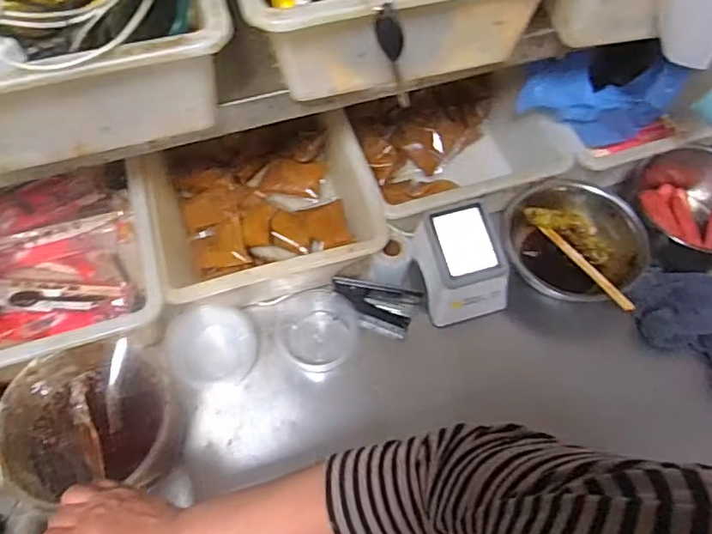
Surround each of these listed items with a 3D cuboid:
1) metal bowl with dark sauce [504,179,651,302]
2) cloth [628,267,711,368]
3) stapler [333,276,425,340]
[{"bbox_3d":[0.294,-0.030,0.770,0.189,0.066,0.155,28,64,15],"label":"metal bowl with dark sauce"},{"bbox_3d":[0.460,0.065,0.724,0.193,0.039,0.138,35,66,18],"label":"cloth"},{"bbox_3d":[0.026,0.051,0.734,0.113,0.026,0.065,6,61,3],"label":"stapler"}]

